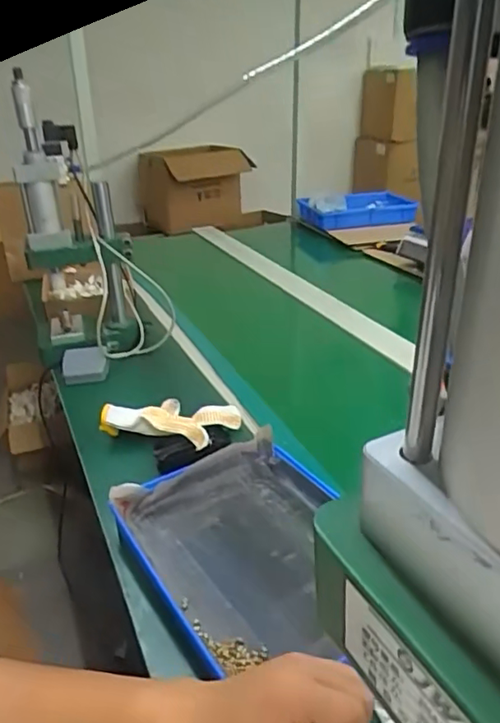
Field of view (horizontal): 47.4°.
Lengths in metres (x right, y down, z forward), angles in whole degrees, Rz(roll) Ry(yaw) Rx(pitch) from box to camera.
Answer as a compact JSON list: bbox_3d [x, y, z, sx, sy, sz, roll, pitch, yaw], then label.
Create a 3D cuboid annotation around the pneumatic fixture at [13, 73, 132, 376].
[{"bbox_3d":[-0.306,-0.206,1.015,0.172,0.414,0.221,-11,28,-18],"label":"pneumatic fixture"}]

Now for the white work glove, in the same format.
[{"bbox_3d":[-0.114,0.087,0.853,0.192,0.041,0.101,6,28,15],"label":"white work glove"}]

